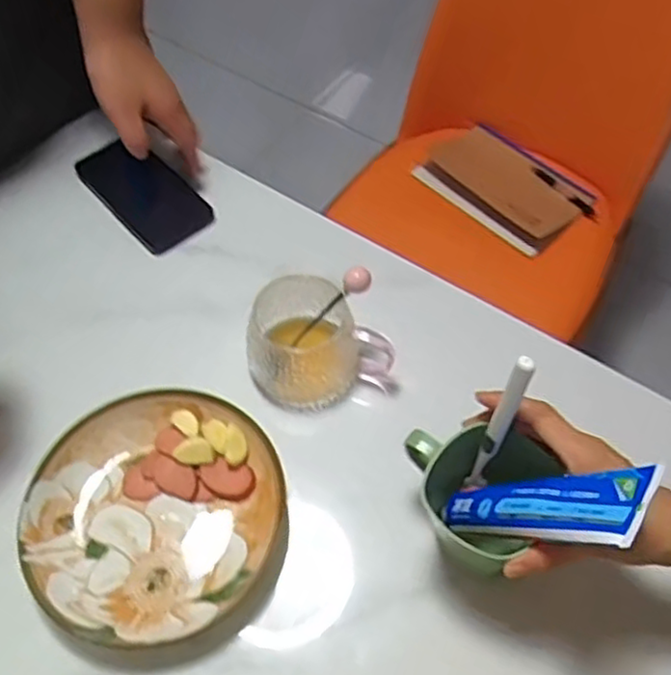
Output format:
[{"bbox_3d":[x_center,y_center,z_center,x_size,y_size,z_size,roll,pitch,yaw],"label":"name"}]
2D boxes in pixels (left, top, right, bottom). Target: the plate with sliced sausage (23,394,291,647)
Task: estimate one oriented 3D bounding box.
[{"bbox_3d":[-0.141,0.136,0.549,0.187,0.034,0.192,0,58,0],"label":"plate with sliced sausage"}]

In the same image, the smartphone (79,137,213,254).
[{"bbox_3d":[-0.207,-0.159,0.748,0.078,0.016,0.159,-38,65,-21],"label":"smartphone"}]

